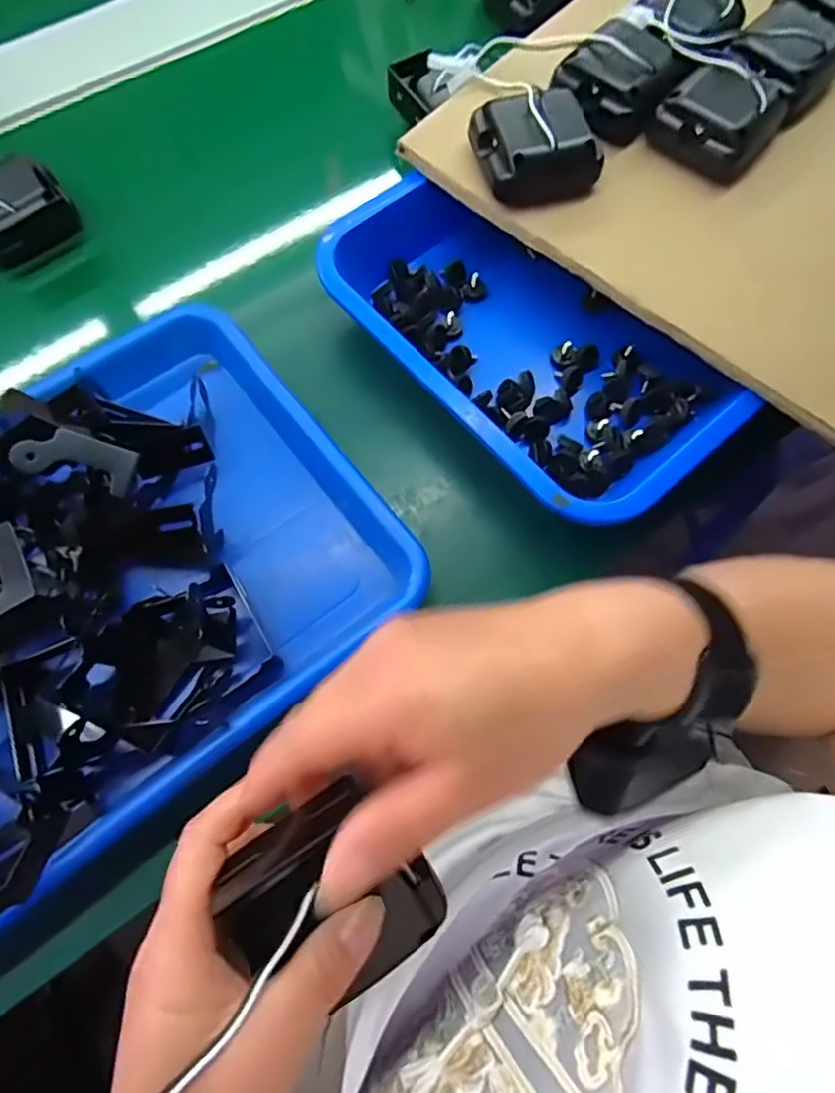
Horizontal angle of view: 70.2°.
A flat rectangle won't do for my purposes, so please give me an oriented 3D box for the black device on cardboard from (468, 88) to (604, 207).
[{"bbox_3d":[0.074,-0.248,0.367,0.070,0.034,0.063,-14,71,-6],"label":"black device on cardboard"}]

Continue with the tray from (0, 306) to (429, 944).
[{"bbox_3d":[-0.182,0.028,0.310,0.333,0.080,0.243,-38,76,-13],"label":"tray"}]

